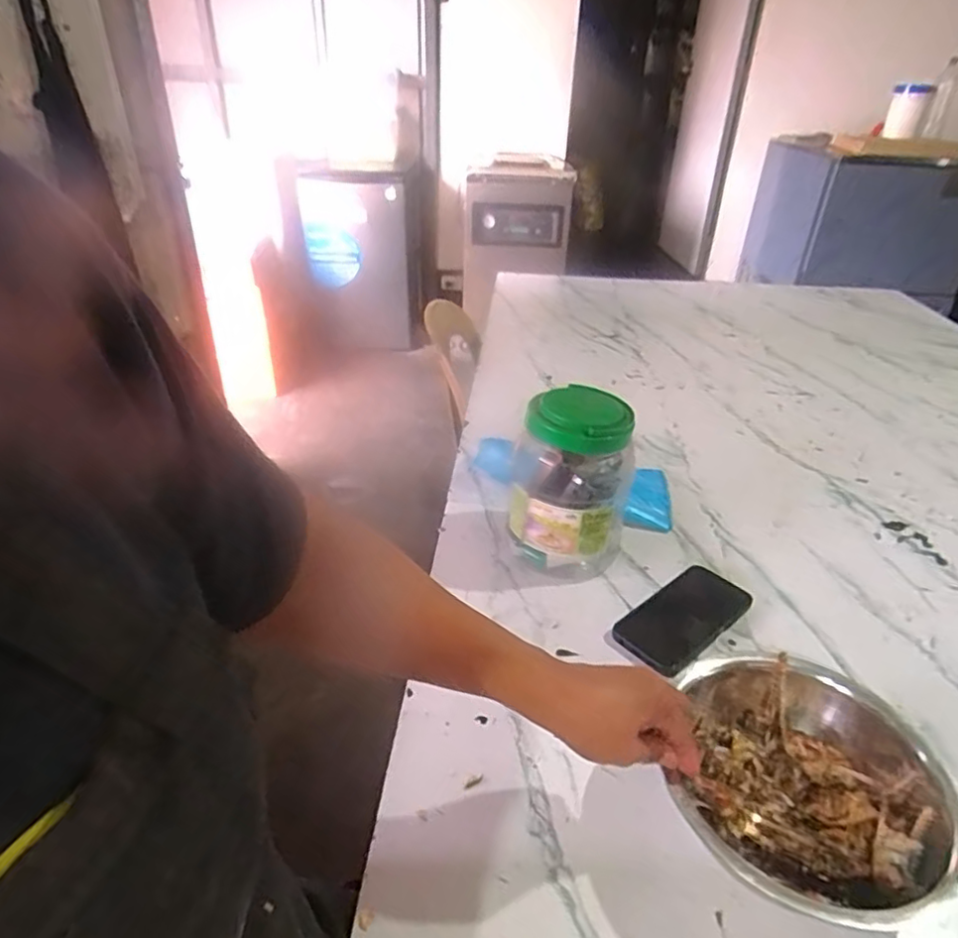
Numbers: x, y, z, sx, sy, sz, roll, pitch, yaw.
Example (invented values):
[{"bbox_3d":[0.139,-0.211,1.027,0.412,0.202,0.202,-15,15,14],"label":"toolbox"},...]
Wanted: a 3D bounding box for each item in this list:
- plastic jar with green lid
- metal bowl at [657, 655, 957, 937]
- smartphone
[{"bbox_3d":[0.105,0.024,0.741,0.131,0.211,0.123,2,32,-1],"label":"plastic jar with green lid"},{"bbox_3d":[0.248,0.245,0.489,0.212,0.070,0.200,2,32,-1],"label":"metal bowl"},{"bbox_3d":[0.230,0.166,0.693,0.174,0.010,0.082,-24,41,-36],"label":"smartphone"}]

